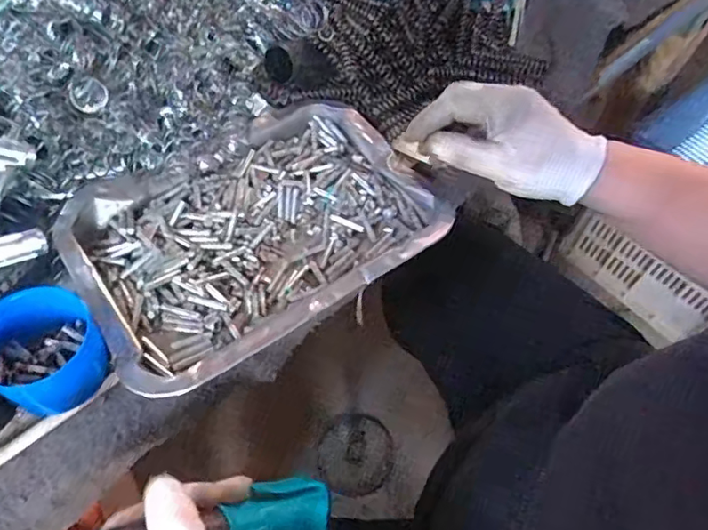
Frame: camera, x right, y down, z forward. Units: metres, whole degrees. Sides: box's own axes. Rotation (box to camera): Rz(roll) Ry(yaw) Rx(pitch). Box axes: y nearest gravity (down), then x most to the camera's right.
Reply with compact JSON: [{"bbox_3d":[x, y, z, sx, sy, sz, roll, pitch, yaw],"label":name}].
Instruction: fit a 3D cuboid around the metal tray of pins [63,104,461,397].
[{"bbox_3d":[-0.069,-0.028,0.409,0.246,0.034,0.185,-30,64,-21],"label":"metal tray of pins"}]

